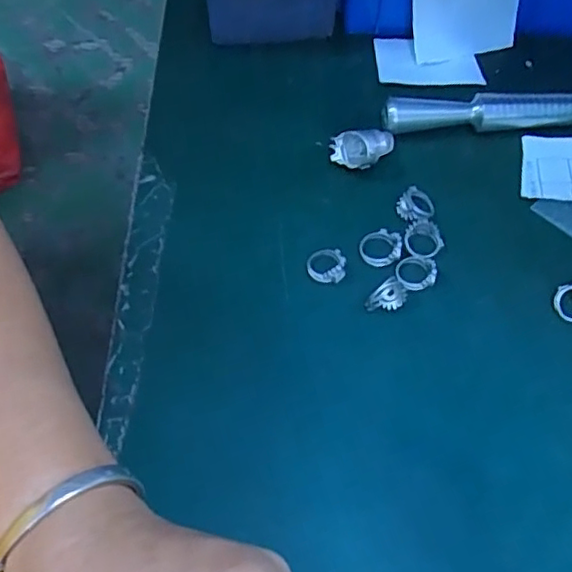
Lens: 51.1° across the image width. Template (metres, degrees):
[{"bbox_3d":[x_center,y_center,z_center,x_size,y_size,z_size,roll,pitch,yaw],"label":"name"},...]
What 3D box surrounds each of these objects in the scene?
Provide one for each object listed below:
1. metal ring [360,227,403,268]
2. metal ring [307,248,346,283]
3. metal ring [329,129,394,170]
[{"bbox_3d":[0.054,-0.023,0.339,0.023,0.008,0.021,-19,62,-12],"label":"metal ring"},{"bbox_3d":[0.023,-0.012,0.335,0.021,0.008,0.021,1,60,-1],"label":"metal ring"},{"bbox_3d":[0.049,-0.083,0.367,0.040,0.026,0.021,-7,60,-6],"label":"metal ring"}]

